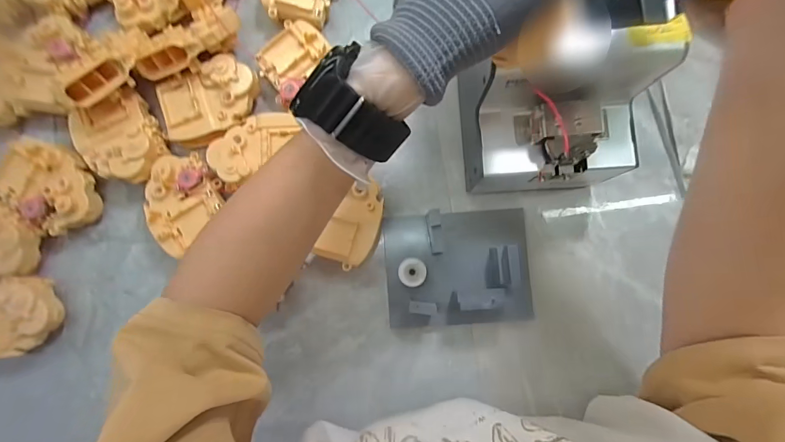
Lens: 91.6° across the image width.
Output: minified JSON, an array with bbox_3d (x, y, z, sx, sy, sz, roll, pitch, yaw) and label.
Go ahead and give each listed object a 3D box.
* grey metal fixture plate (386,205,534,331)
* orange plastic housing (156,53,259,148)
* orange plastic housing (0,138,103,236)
[{"bbox_3d":[0.063,0.044,0.352,0.137,0.053,0.109,-3,83,1],"label":"grey metal fixture plate"},{"bbox_3d":[-0.180,-0.117,0.374,0.095,0.020,0.071,-18,84,2],"label":"orange plastic housing"},{"bbox_3d":[-0.341,-0.033,0.381,0.100,0.036,0.077,41,86,5],"label":"orange plastic housing"}]

